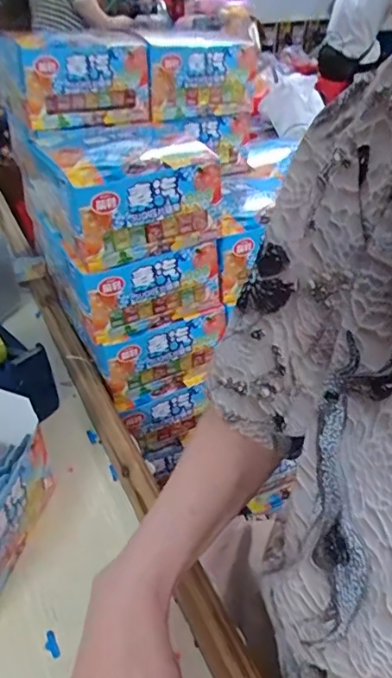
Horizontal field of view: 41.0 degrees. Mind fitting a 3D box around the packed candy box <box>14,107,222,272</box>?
[{"bbox_3d":[-0.083,-0.171,0.590,0.169,0.096,0.197,-18,39,-23],"label":"packed candy box"}]

